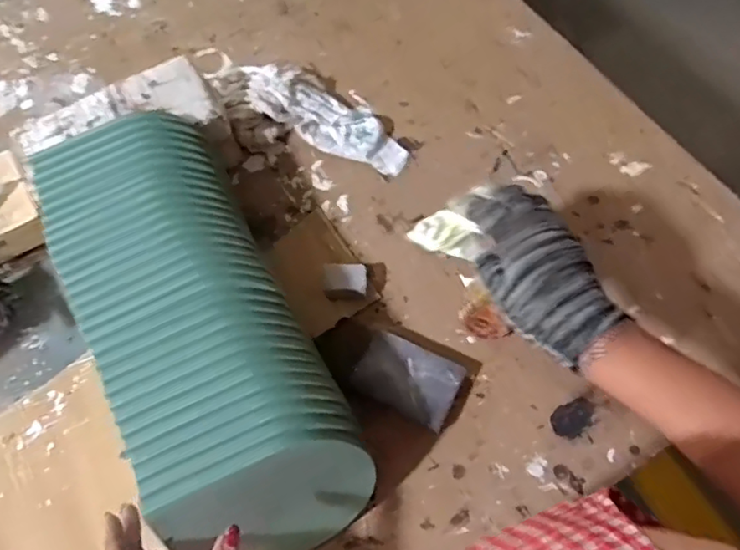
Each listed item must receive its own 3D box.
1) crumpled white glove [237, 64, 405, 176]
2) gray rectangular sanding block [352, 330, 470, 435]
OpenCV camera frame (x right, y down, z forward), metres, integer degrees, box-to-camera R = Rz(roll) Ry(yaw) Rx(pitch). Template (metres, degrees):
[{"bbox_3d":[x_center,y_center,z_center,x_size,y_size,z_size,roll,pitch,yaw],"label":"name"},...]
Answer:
[{"bbox_3d":[-0.058,-0.198,0.731,0.239,0.040,0.090,32,71,3],"label":"crumpled white glove"},{"bbox_3d":[0.039,0.103,0.591,0.100,0.035,0.067,28,70,15],"label":"gray rectangular sanding block"}]

